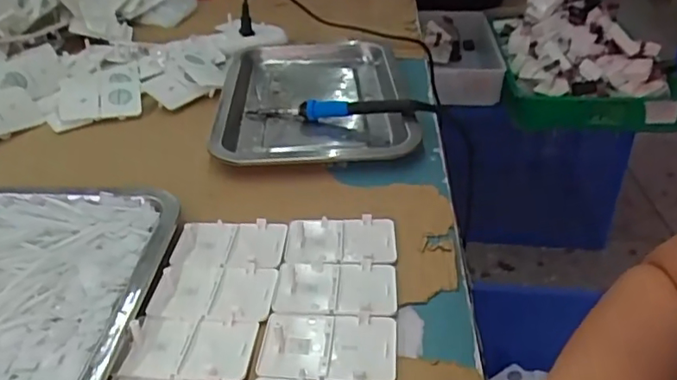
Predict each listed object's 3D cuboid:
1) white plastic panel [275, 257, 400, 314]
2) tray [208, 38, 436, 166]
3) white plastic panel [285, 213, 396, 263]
[{"bbox_3d":[-0.002,0.067,0.404,0.085,0.007,0.055,4,34,3],"label":"white plastic panel"},{"bbox_3d":[-0.027,-0.108,0.666,0.220,0.044,0.325,-2,34,-5],"label":"tray"},{"bbox_3d":[0.002,0.038,0.447,0.086,0.008,0.054,3,34,2],"label":"white plastic panel"}]

